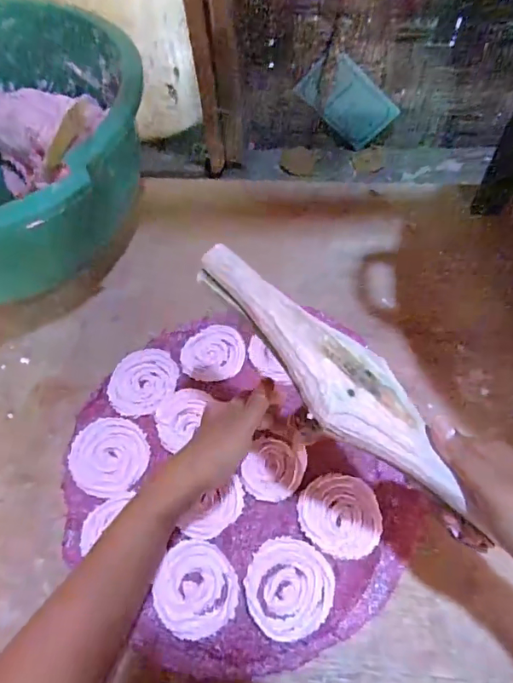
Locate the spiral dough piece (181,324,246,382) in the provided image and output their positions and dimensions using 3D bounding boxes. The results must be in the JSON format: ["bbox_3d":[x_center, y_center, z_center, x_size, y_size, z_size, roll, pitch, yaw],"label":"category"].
[{"bbox_3d":[-0.050,0.011,0.558,0.071,0.004,0.075,1,59,2],"label":"spiral dough piece"}]

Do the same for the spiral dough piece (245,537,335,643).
[{"bbox_3d":[0.030,0.219,0.427,0.076,0.008,0.079,5,59,5],"label":"spiral dough piece"}]

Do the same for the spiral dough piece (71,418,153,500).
[{"bbox_3d":[-0.153,0.118,0.497,0.082,0.004,0.077,-1,59,1],"label":"spiral dough piece"}]

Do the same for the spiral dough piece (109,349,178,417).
[{"bbox_3d":[-0.129,0.044,0.540,0.070,0.004,0.082,32,65,19],"label":"spiral dough piece"}]

